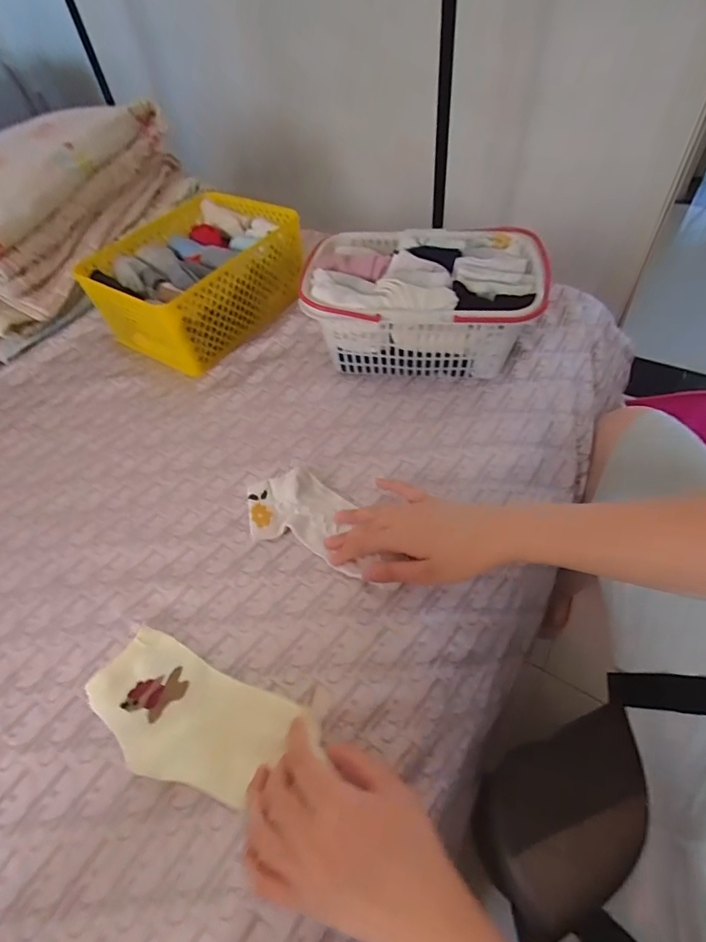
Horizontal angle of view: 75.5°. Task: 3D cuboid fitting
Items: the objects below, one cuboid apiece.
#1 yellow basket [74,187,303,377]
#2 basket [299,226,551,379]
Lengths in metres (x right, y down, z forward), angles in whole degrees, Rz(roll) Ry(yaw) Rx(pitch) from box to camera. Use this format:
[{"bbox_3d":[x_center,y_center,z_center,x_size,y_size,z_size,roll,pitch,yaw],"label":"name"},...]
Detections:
[{"bbox_3d":[-0.238,-0.297,0.694,0.226,0.108,0.273,28,61,22],"label":"yellow basket"},{"bbox_3d":[0.089,-0.213,0.591,0.268,0.127,0.183,7,55,10],"label":"basket"}]

